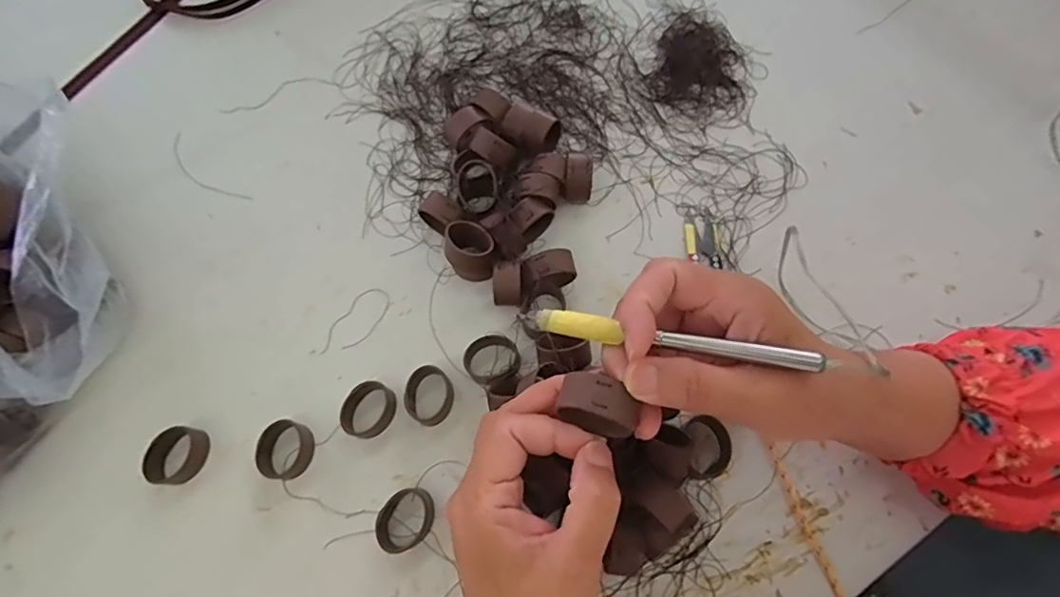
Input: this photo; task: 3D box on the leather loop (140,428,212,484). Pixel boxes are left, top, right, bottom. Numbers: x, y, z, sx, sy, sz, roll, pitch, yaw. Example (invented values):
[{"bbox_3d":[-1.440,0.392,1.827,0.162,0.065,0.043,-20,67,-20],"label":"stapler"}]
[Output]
[{"bbox_3d":[-0.225,0.100,0.336,0.029,0.018,0.035,0,71,2],"label":"leather loop"}]

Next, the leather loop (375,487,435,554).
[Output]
[{"bbox_3d":[-0.074,0.131,0.314,0.038,0.014,0.030,-38,74,-11],"label":"leather loop"}]

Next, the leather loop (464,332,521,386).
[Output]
[{"bbox_3d":[-0.025,0.039,0.348,0.036,0.015,0.035,0,71,1],"label":"leather loop"}]

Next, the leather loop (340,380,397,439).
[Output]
[{"bbox_3d":[-0.103,0.071,0.337,0.028,0.016,0.036,33,75,12],"label":"leather loop"}]

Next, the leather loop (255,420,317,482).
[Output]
[{"bbox_3d":[-0.153,0.095,0.331,0.030,0.015,0.035,7,71,4],"label":"leather loop"}]

